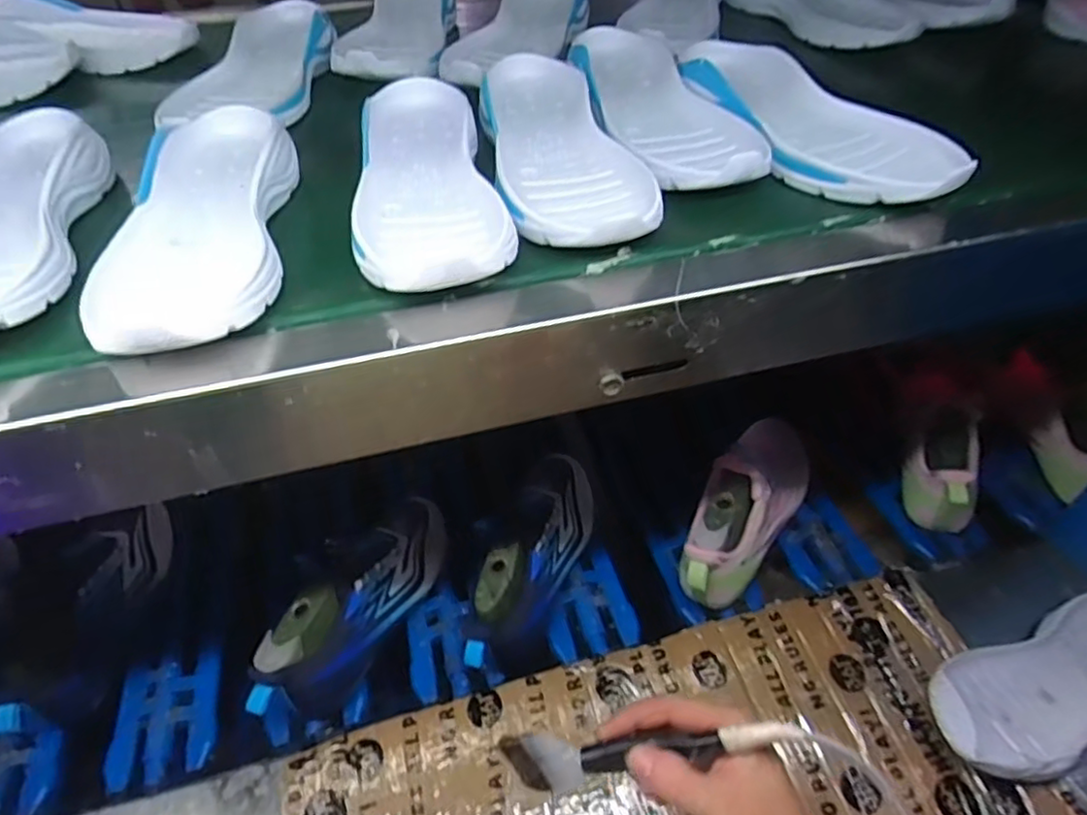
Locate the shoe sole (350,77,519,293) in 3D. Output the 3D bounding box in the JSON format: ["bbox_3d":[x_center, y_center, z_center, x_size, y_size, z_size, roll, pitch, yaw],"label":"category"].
[{"bbox_3d":[-0.082,-0.157,0.440,0.094,0.036,0.232,-10,49,-8],"label":"shoe sole"}]

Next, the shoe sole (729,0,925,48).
[{"bbox_3d":[0.295,-0.447,0.718,0.077,0.046,0.255,-17,51,-13],"label":"shoe sole"}]

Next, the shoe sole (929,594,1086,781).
[{"bbox_3d":[0.448,0.240,0.573,0.249,0.049,0.097,-17,51,-14],"label":"shoe sole"}]

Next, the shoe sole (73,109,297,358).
[{"bbox_3d":[-0.216,-0.112,0.413,0.099,0.048,0.245,-8,49,-6],"label":"shoe sole"}]

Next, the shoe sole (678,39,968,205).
[{"bbox_3d":[0.197,-0.224,0.506,0.096,0.045,0.262,-25,53,-20],"label":"shoe sole"}]

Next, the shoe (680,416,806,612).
[{"bbox_3d":[0.222,0.089,0.695,0.088,0.080,0.264,28,55,23],"label":"shoe"}]

